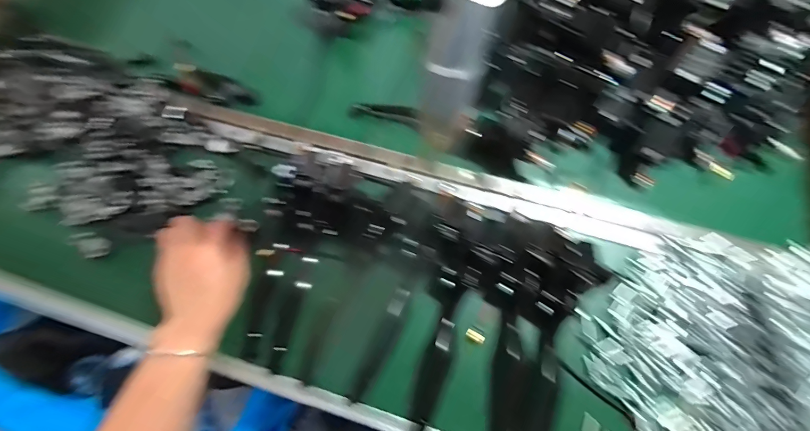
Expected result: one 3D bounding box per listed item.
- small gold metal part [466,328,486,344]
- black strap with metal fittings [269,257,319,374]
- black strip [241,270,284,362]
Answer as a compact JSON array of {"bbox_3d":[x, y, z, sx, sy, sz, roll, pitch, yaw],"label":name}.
[{"bbox_3d":[0.077,0.131,0.375,0.021,0.004,0.008,30,75,10],"label":"small gold metal part"},{"bbox_3d":[-0.127,0.108,0.387,0.019,0.006,0.124,14,71,6],"label":"black strap with metal fittings"},{"bbox_3d":[-0.160,0.109,0.384,0.021,0.012,0.097,10,70,5],"label":"black strip"}]

